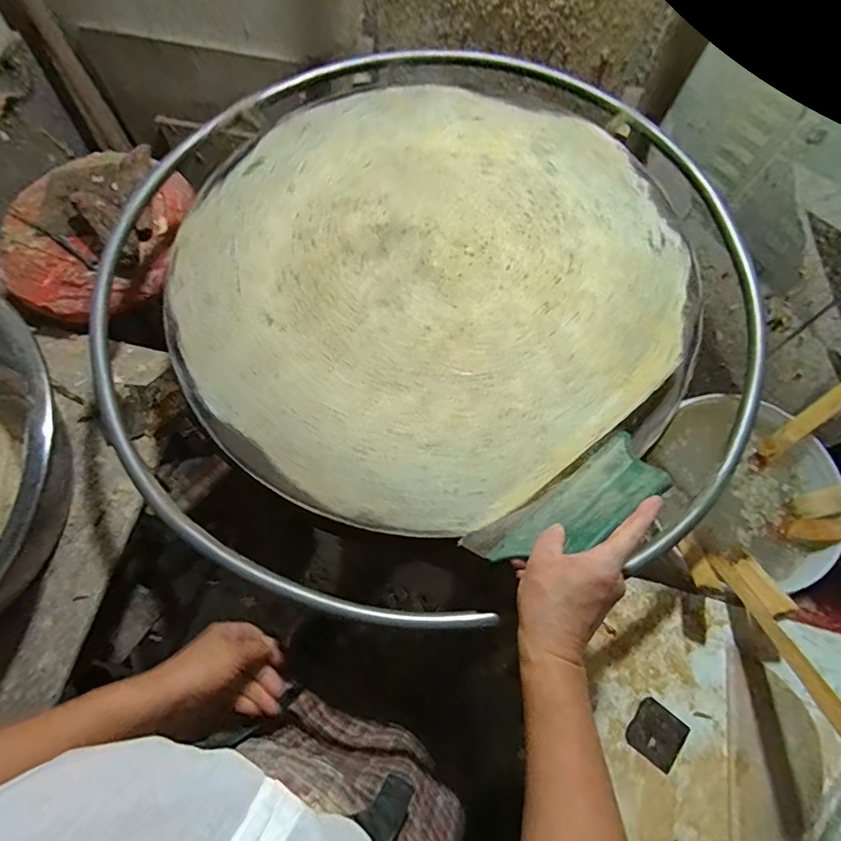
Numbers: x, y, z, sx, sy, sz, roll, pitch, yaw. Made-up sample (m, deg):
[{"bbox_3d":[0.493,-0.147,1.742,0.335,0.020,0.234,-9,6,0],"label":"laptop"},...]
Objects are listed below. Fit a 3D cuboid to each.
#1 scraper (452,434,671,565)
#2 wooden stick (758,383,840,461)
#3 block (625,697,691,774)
[{"bbox_3d":[0.134,0.085,0.449,0.184,0.093,0.011,-34,109,-1],"label":"scraper"},{"bbox_3d":[0.563,-0.004,0.702,0.010,0.169,0.033,13,40,-24],"label":"wooden stick"},{"bbox_3d":[0.292,0.385,0.599,0.065,0.007,0.060,35,74,13],"label":"block"}]

